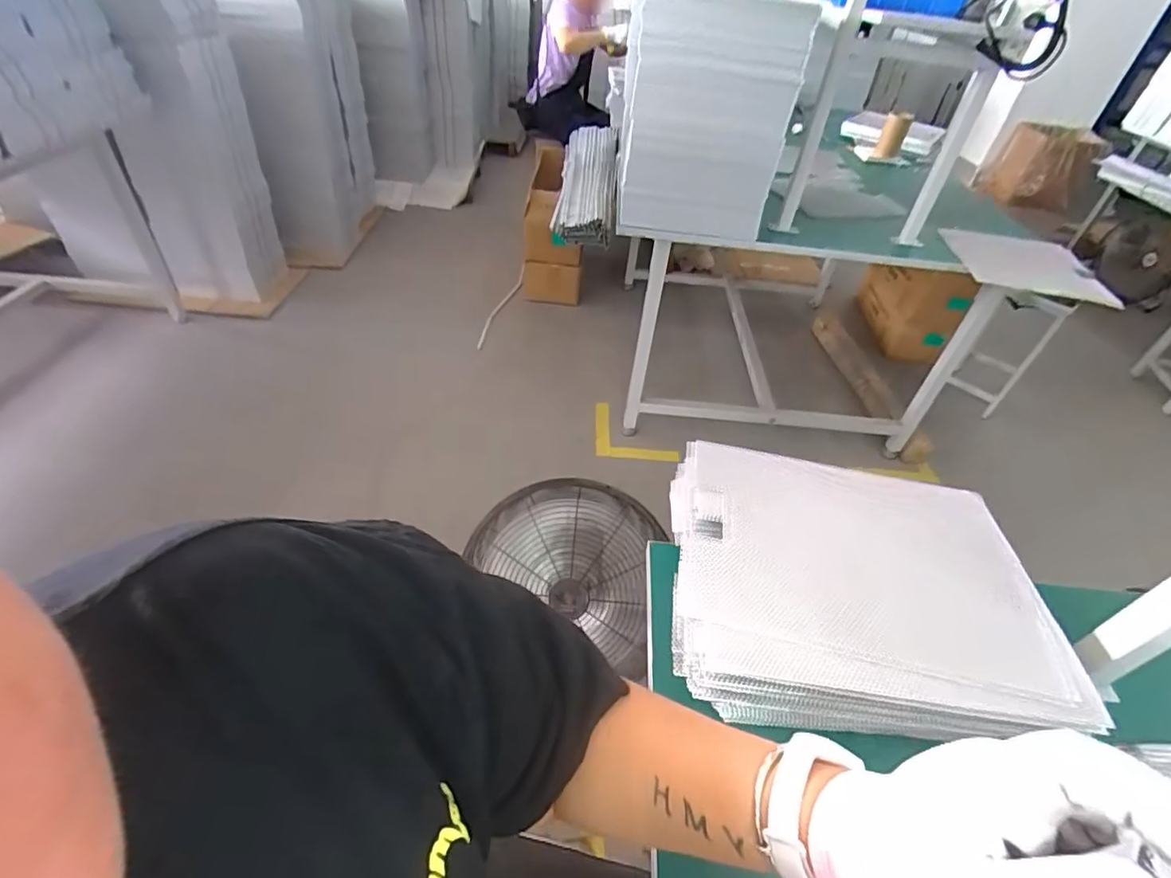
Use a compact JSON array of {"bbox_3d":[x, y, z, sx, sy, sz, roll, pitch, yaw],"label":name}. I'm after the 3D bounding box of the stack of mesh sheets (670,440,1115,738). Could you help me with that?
[{"bbox_3d":[0.262,0.136,0.564,0.326,0.079,0.281,8,42,1],"label":"stack of mesh sheets"}]

